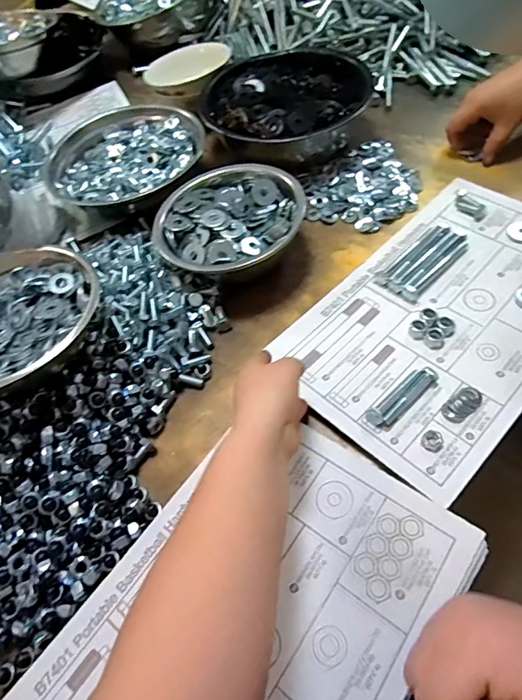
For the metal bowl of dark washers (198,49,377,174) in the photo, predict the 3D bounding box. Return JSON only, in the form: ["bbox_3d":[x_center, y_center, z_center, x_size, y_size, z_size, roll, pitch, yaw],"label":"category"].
[{"bbox_3d":[0.033,-0.356,0.661,0.228,0.066,0.215,-3,57,5],"label":"metal bowl of dark washers"}]

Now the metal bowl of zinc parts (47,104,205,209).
[{"bbox_3d":[-0.186,-0.272,0.638,0.208,0.054,0.194,-3,57,5],"label":"metal bowl of zinc parts"}]

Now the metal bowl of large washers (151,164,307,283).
[{"bbox_3d":[-0.040,-0.148,0.536,0.172,0.059,0.164,-3,57,5],"label":"metal bowl of large washers"}]

